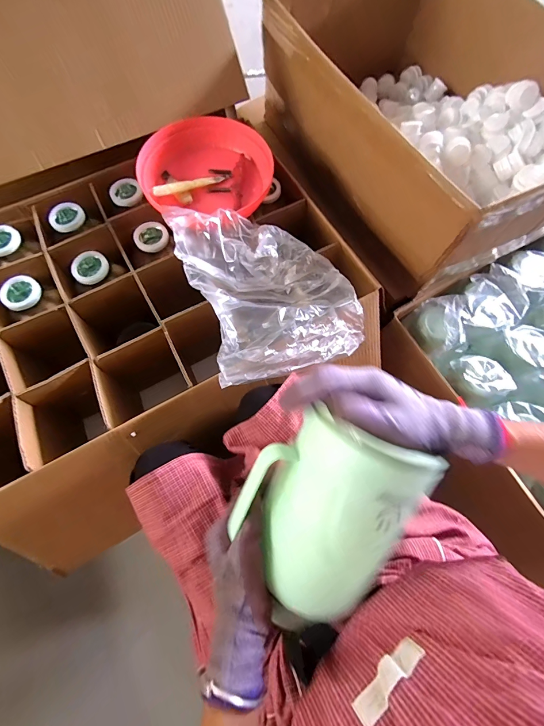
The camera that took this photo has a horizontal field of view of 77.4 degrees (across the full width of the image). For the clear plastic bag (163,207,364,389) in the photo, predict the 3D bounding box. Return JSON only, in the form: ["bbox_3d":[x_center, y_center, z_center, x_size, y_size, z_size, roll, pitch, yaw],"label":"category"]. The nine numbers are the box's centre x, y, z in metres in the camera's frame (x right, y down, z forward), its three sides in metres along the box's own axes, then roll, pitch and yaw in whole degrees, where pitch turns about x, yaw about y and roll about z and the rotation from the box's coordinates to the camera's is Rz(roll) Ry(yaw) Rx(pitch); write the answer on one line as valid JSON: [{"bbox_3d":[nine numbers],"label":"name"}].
[{"bbox_3d":[-0.001,-0.115,0.496,0.224,0.078,0.262,-20,73,-7],"label":"clear plastic bag"}]

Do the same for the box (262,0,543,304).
[{"bbox_3d":[0.282,-0.470,0.670,0.388,0.253,0.603,-30,74,-10],"label":"box"}]

